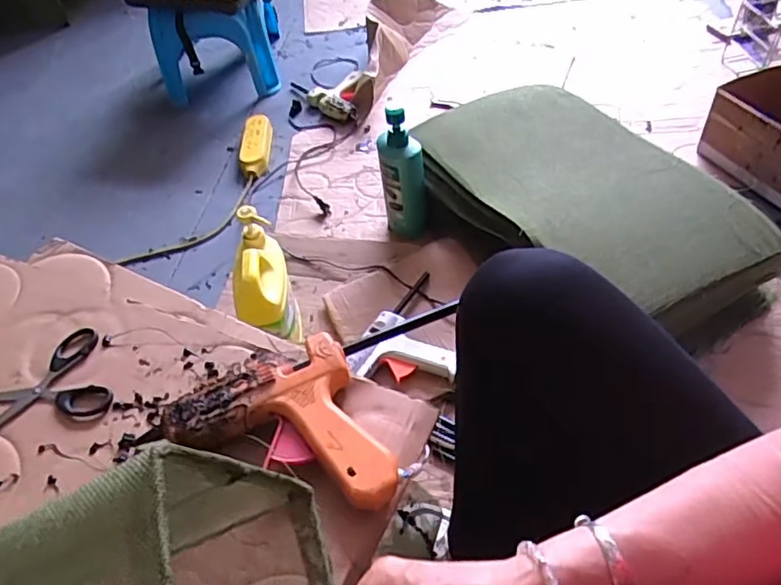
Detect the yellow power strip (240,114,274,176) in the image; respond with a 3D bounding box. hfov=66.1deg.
[{"bbox_3d":[-0.303,-0.336,1.357,0.068,0.040,0.190,-6,49,1],"label":"yellow power strip"}]

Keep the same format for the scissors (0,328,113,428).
[{"bbox_3d":[-0.335,0.096,0.558,0.137,0.007,0.104,-24,51,-14],"label":"scissors"}]

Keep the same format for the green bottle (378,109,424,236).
[{"bbox_3d":[0.022,-0.198,1.057,0.075,0.256,0.068,-6,49,1],"label":"green bottle"}]

